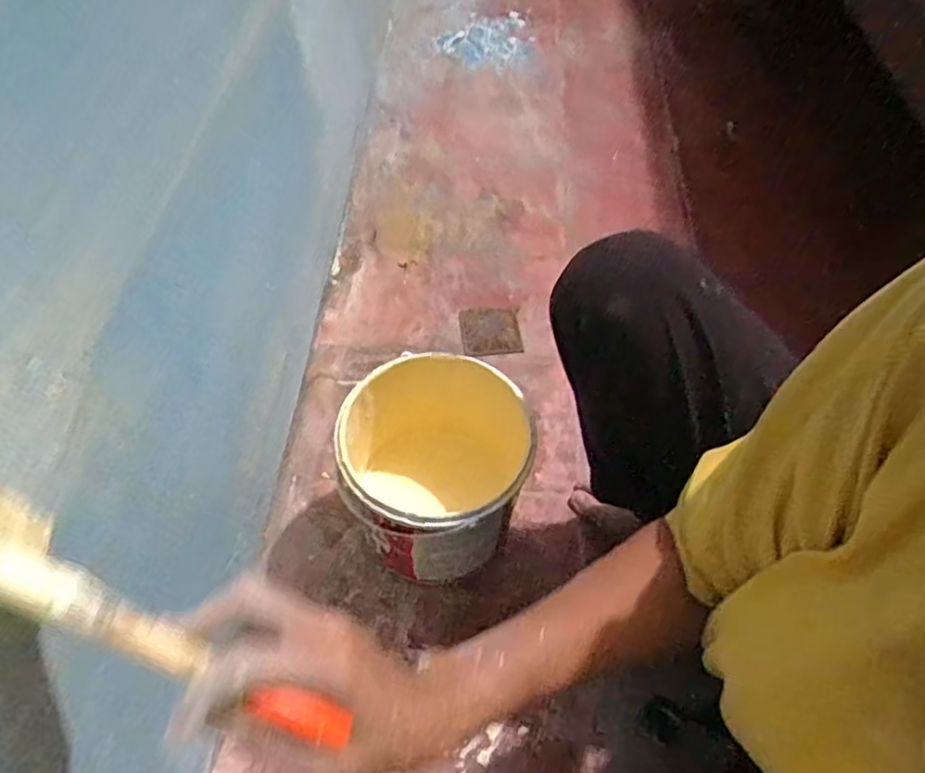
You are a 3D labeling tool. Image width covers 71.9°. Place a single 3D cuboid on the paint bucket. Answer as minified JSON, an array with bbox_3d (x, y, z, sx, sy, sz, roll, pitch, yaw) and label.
[{"bbox_3d":[-0.026,0.089,0.662,0.181,0.175,0.178,1,56,-2],"label":"paint bucket"}]

